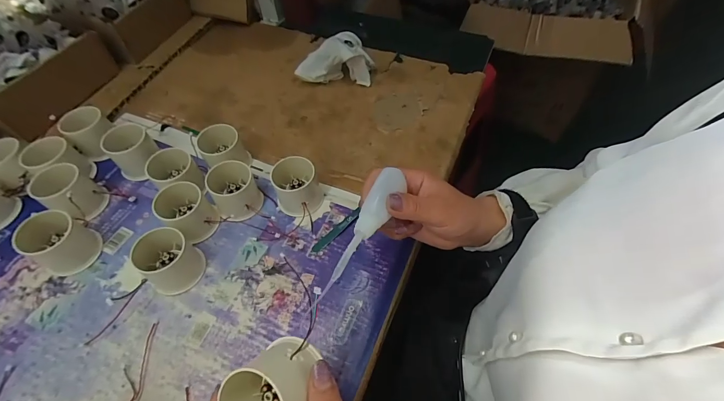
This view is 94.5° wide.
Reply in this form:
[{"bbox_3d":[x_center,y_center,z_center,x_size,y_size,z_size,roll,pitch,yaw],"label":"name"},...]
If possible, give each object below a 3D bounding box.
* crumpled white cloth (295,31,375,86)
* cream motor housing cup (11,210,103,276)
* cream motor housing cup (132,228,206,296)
[{"bbox_3d":[-0.041,-0.235,0.536,0.116,0.063,0.092,1,57,2],"label":"crumpled white cloth"},{"bbox_3d":[-0.320,0.042,0.353,0.048,0.055,0.052,0,57,0],"label":"cream motor housing cup"},{"bbox_3d":[-0.202,0.061,0.347,0.053,0.050,0.055,0,57,0],"label":"cream motor housing cup"}]

